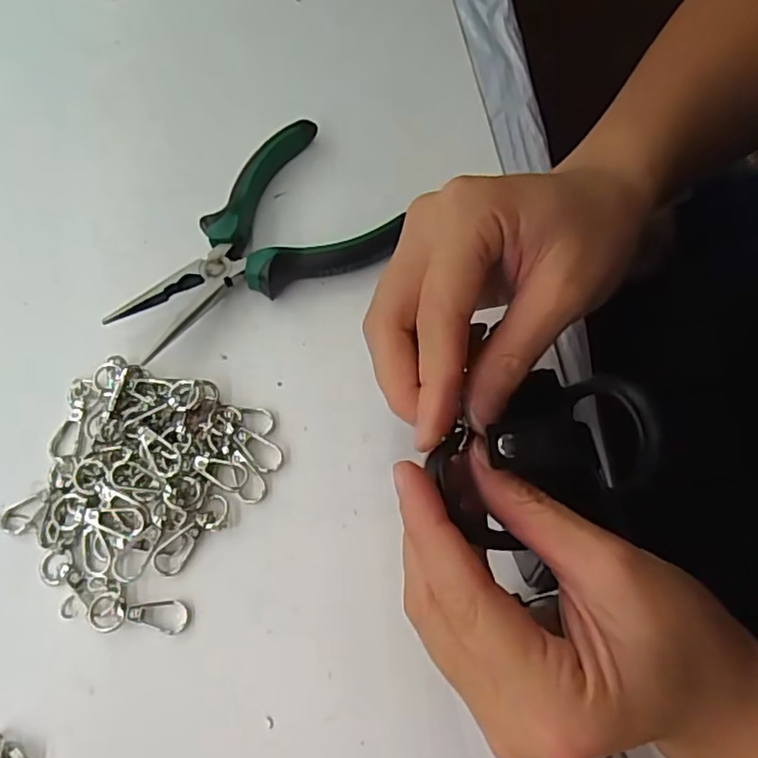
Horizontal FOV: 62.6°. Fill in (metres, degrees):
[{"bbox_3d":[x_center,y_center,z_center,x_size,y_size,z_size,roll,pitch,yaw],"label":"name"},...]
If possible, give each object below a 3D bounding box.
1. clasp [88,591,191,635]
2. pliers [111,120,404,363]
[{"bbox_3d":[-0.100,0.097,0.258,0.041,0.004,0.015,4,67,3],"label":"clasp"},{"bbox_3d":[-0.066,-0.066,0.319,0.144,0.022,0.092,-39,72,-14],"label":"pliers"}]

